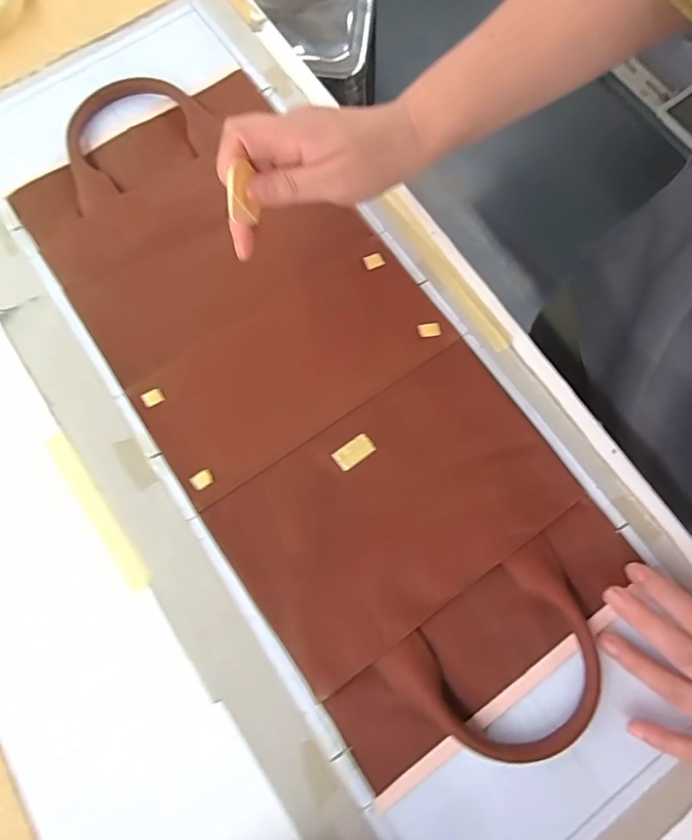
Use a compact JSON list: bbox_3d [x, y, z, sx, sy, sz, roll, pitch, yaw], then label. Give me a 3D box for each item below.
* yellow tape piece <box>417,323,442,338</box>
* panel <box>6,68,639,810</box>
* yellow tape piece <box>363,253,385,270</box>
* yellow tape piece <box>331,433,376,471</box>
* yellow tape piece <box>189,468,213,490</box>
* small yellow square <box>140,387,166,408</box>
[{"bbox_3d":[0.064,-0.070,0.379,0.017,0.004,0.011,-8,76,4],"label":"yellow tape piece"},{"bbox_3d":[-0.035,-0.034,0.371,0.231,0.015,0.550,-36,78,-9],"label":"panel"},{"bbox_3d":[0.023,-0.128,0.395,0.016,0.004,0.011,-19,86,-3],"label":"yellow tape piece"},{"bbox_3d":[0.006,0.023,0.354,0.030,0.004,0.017,-34,78,-9],"label":"yellow tape piece"},{"bbox_3d":[-0.103,0.042,0.350,0.015,0.004,0.011,-33,78,-8],"label":"yellow tape piece"},{"bbox_3d":[-0.144,-0.017,0.366,0.017,0.004,0.011,-26,77,-7],"label":"small yellow square"}]

